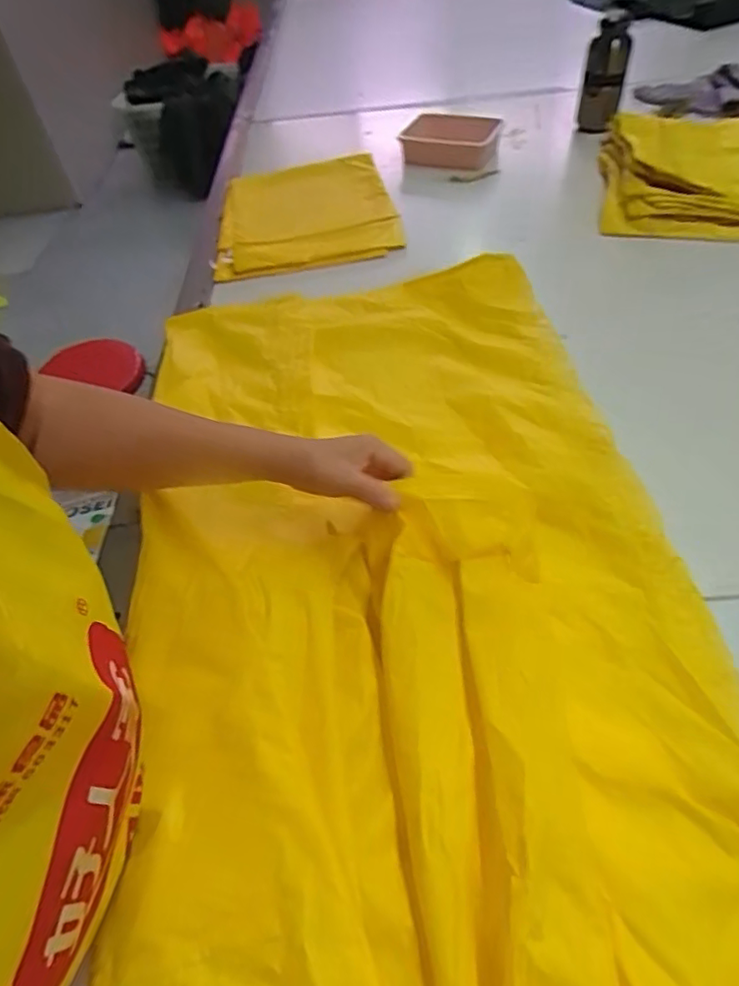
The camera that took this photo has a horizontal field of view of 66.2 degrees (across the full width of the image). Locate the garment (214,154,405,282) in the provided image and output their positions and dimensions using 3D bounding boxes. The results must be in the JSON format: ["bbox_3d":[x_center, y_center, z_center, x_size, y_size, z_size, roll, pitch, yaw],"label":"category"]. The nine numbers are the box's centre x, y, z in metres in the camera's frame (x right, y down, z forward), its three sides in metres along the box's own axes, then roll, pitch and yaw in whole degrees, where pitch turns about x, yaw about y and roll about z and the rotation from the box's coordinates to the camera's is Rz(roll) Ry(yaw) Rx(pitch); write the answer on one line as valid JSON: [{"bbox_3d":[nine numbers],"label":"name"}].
[{"bbox_3d":[-0.105,-0.469,0.944,0.289,0.031,0.338,-6,51,2],"label":"garment"}]

